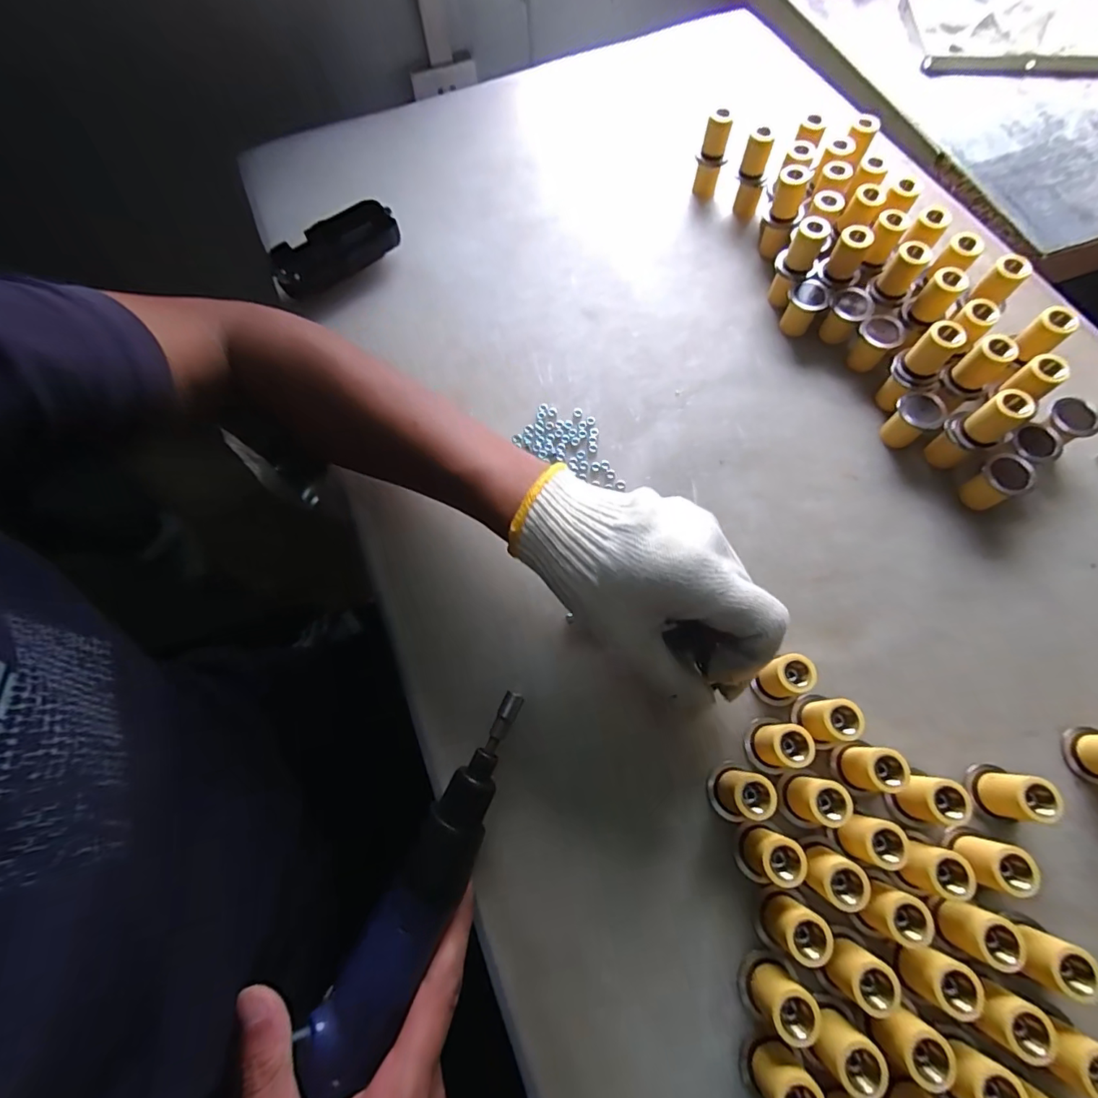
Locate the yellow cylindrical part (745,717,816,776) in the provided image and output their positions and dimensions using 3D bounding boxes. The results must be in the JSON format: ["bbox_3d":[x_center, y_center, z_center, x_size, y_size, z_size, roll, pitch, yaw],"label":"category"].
[{"bbox_3d":[0.128,0.110,0.280,0.025,0.028,0.027,-1,68,3],"label":"yellow cylindrical part"}]

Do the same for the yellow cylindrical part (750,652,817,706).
[{"bbox_3d":[0.139,0.077,0.295,0.023,0.034,0.023,-1,68,3],"label":"yellow cylindrical part"}]

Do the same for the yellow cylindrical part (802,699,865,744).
[{"bbox_3d":[0.161,0.099,0.287,0.020,0.032,0.022,-1,68,3],"label":"yellow cylindrical part"}]

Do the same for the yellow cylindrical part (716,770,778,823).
[{"bbox_3d":[0.106,0.133,0.271,0.023,0.030,0.022,-1,68,3],"label":"yellow cylindrical part"}]

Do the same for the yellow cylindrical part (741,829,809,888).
[{"bbox_3d":[0.116,0.161,0.262,0.023,0.032,0.020,23,72,12],"label":"yellow cylindrical part"}]

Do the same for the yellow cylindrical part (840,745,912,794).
[{"bbox_3d":[0.178,0.121,0.275,0.018,0.034,0.022,2,69,4],"label":"yellow cylindrical part"}]

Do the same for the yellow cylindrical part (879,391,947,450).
[{"bbox_3d":[0.257,-0.091,0.355,0.024,0.037,0.029,-41,72,-12],"label":"yellow cylindrical part"}]

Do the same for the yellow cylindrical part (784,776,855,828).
[{"bbox_3d":[0.145,0.136,0.270,0.021,0.031,0.022,-1,68,3],"label":"yellow cylindrical part"}]

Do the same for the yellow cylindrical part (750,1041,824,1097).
[{"bbox_3d":[0.109,0.246,0.230,0.021,0.034,0.021,-1,68,3],"label":"yellow cylindrical part"}]

